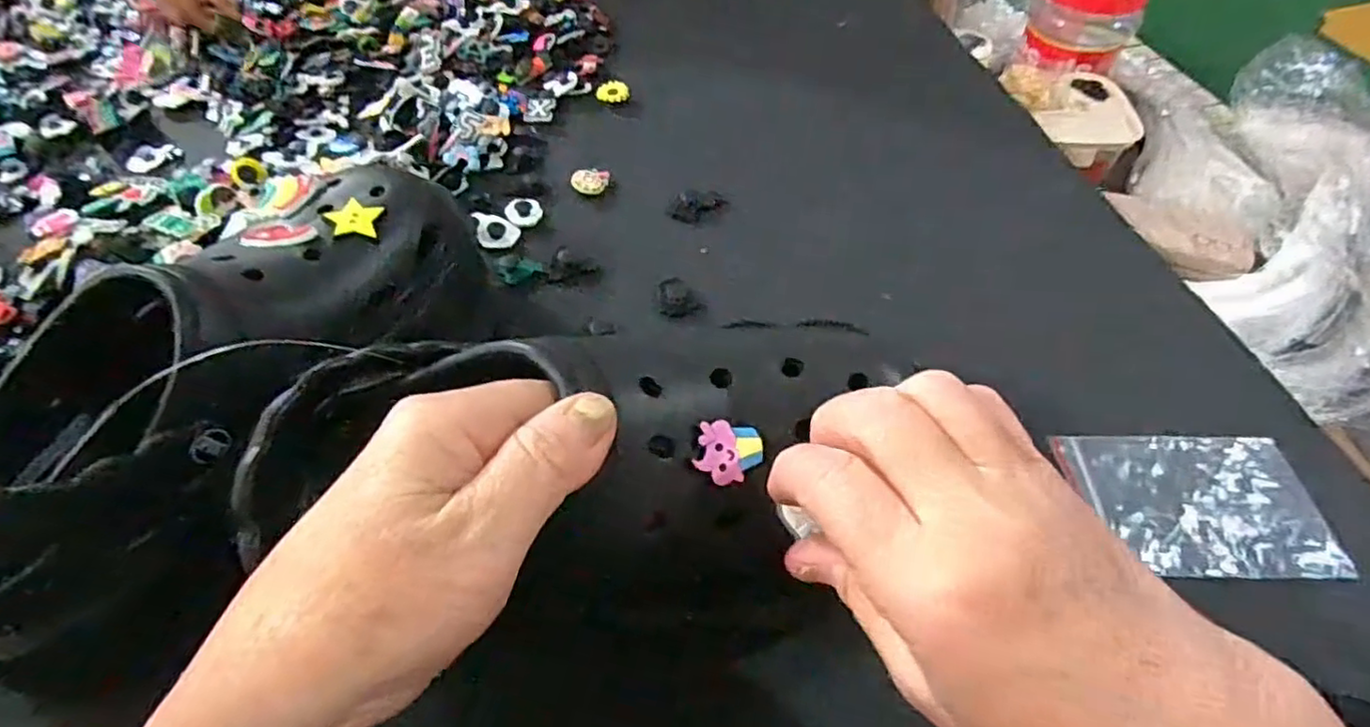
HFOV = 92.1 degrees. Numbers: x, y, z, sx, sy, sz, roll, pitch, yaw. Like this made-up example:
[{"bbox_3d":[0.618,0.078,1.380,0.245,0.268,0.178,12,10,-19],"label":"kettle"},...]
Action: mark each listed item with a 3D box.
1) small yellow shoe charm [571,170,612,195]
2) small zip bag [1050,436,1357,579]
[{"bbox_3d":[-0.063,-0.121,0.443,0.024,0.008,0.022,2,54,-1],"label":"small yellow shoe charm"},{"bbox_3d":[0.238,0.065,0.309,0.107,0.004,0.070,1,52,3],"label":"small zip bag"}]

